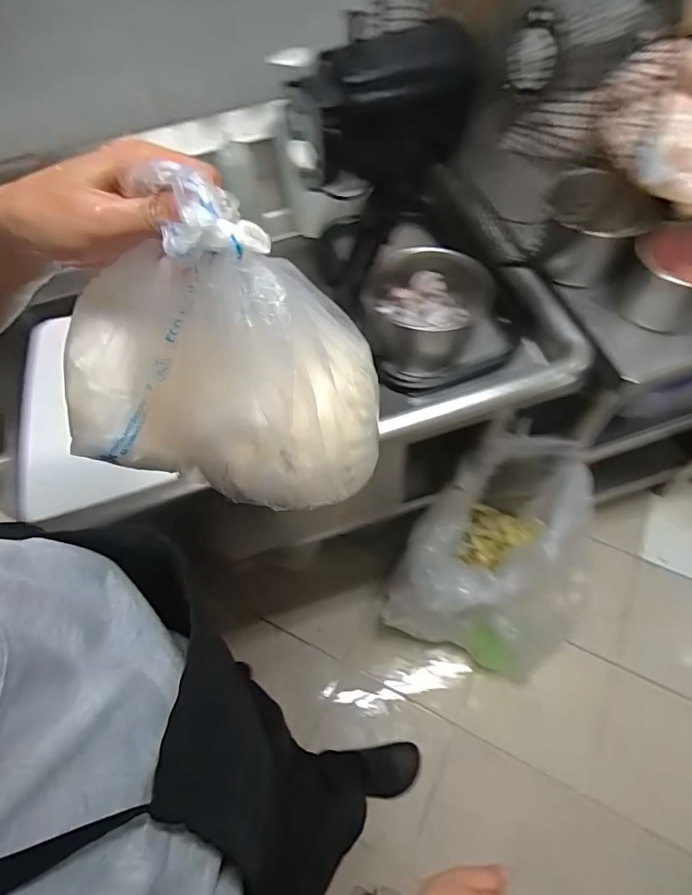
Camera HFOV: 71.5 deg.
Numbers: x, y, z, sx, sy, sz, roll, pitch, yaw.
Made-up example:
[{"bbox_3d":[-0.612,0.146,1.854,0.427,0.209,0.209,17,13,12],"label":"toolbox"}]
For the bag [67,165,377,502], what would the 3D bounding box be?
[{"bbox_3d":[-0.085,-0.048,0.287,0.186,0.191,0.105,-7,59,0],"label":"bag"}]

